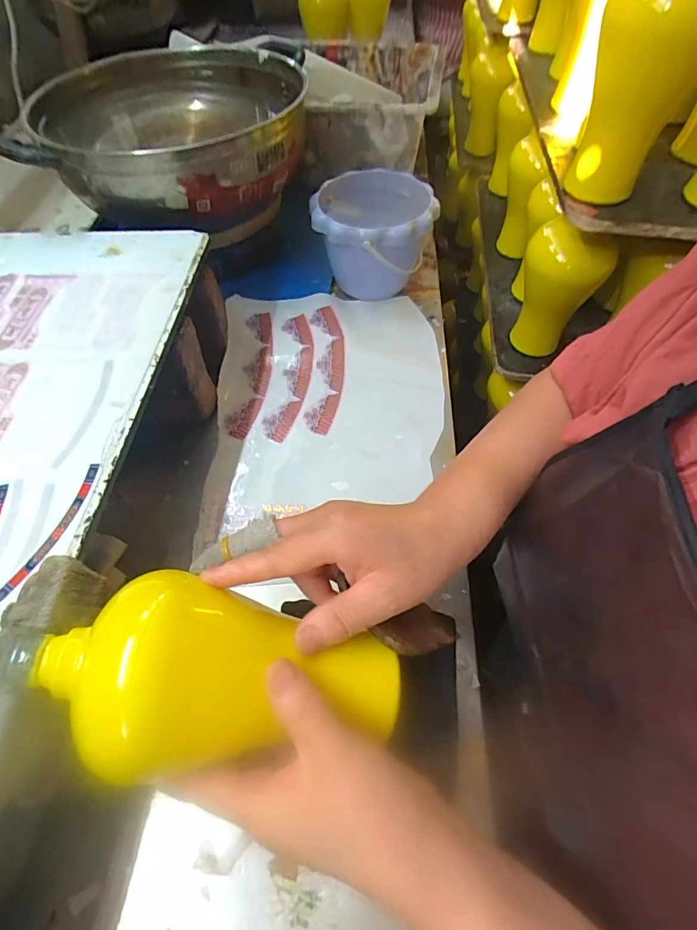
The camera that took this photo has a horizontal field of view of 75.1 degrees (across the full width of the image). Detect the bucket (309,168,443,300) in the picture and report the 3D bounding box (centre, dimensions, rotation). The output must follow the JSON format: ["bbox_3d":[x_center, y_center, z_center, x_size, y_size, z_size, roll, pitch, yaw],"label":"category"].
[{"bbox_3d":[0.035,-0.305,0.616,0.157,0.115,0.178,0,57,1],"label":"bucket"}]

